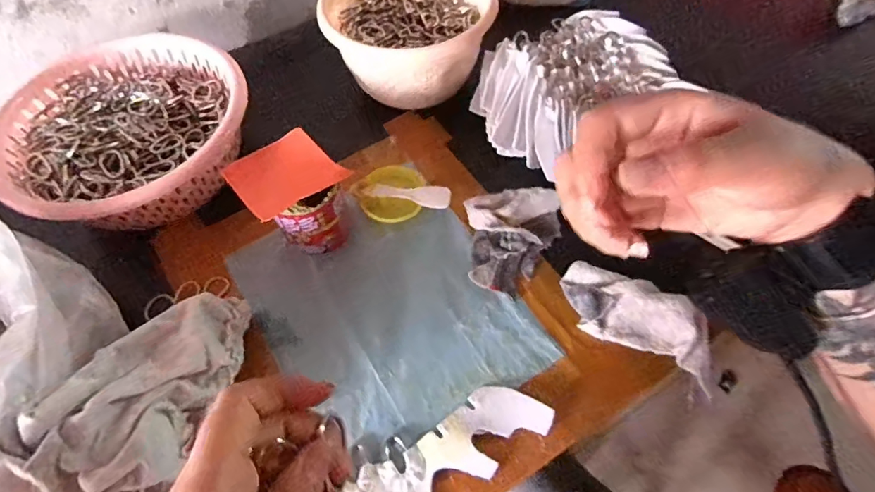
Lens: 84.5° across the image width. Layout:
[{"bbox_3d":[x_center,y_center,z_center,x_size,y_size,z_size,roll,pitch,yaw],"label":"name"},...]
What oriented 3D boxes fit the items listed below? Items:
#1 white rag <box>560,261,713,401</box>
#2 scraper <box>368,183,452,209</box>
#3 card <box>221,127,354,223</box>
[{"bbox_3d":[0.167,0.059,0.403,0.133,0.027,0.057,27,63,17],"label":"white rag"},{"bbox_3d":[-0.027,-0.050,0.476,0.079,0.010,0.025,4,58,5],"label":"scraper"},{"bbox_3d":[-0.132,-0.063,0.415,0.081,0.004,0.073,-37,68,-21],"label":"card"}]

